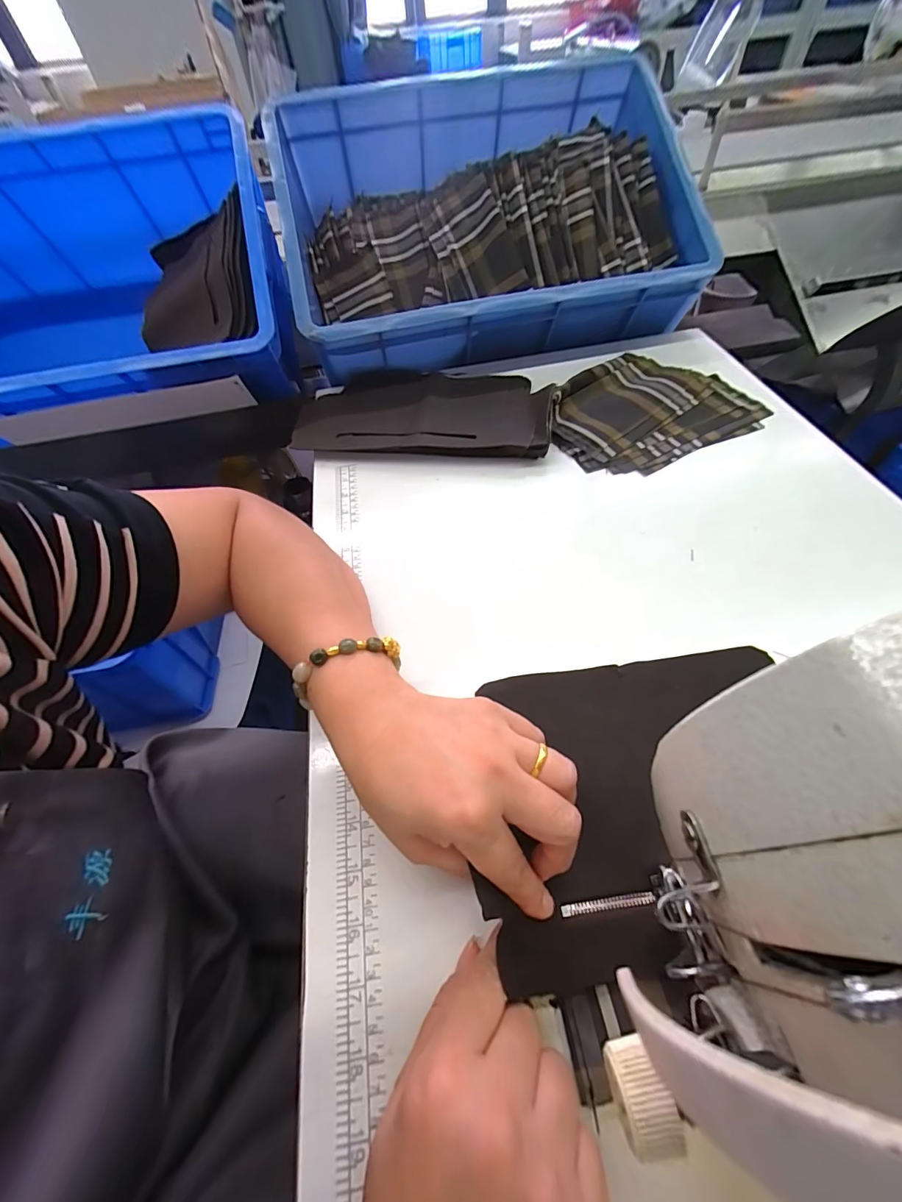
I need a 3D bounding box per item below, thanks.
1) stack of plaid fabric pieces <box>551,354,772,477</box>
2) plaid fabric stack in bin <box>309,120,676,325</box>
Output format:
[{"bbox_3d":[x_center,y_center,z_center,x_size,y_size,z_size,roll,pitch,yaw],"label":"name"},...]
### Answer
[{"bbox_3d":[0.222,-0.223,0.470,0.228,0.028,0.167,-22,58,-13],"label":"stack of plaid fabric pieces"},{"bbox_3d":[0.050,-0.502,0.577,0.491,0.091,0.232,-12,88,4],"label":"plaid fabric stack in bin"}]

